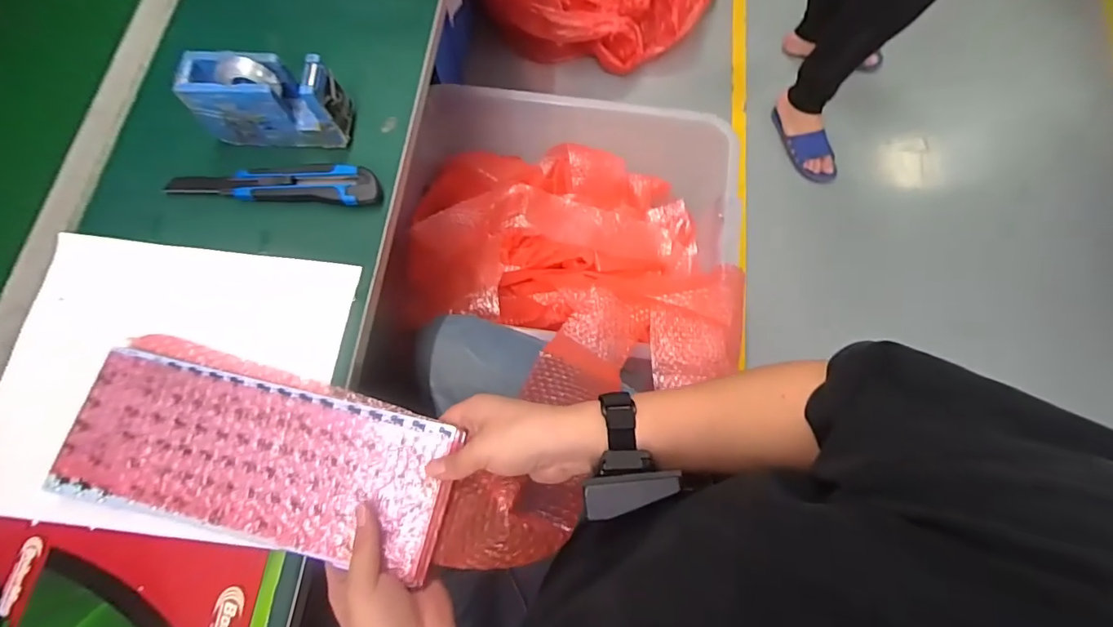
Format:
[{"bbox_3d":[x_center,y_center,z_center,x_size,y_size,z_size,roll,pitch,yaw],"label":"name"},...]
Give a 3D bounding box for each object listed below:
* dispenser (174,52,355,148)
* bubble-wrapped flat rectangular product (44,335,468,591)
[{"bbox_3d":[-0.279,-0.204,0.488,0.130,0.086,0.061,7,73,2],"label":"dispenser"},{"bbox_3d":[-0.243,0.114,0.411,0.313,0.021,0.132,14,73,4],"label":"bubble-wrapped flat rectangular product"}]

